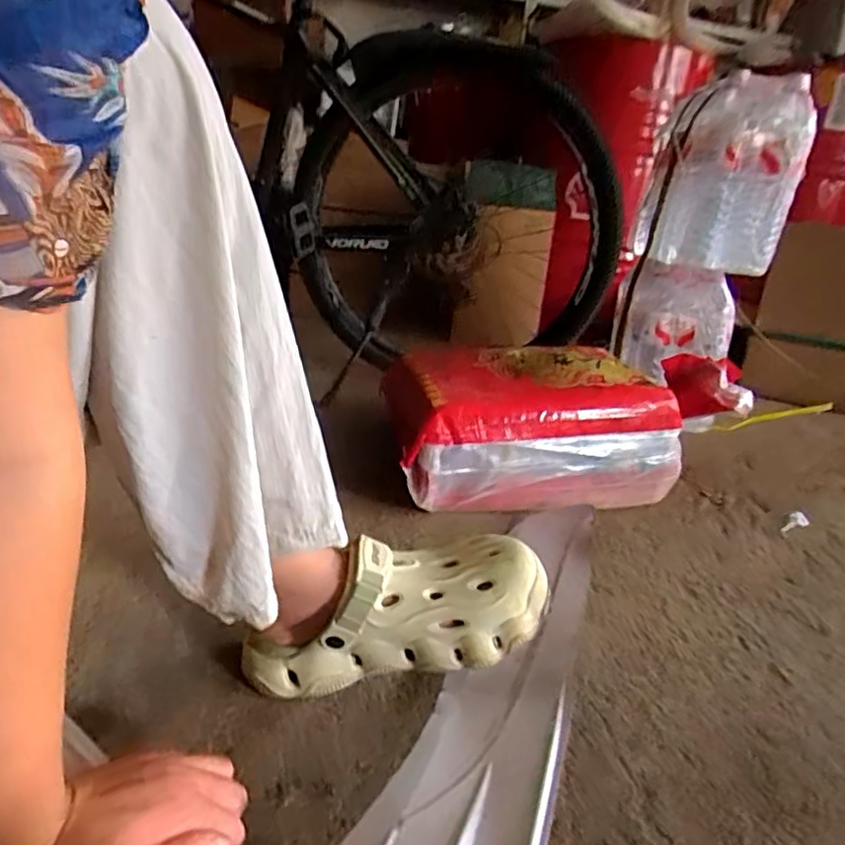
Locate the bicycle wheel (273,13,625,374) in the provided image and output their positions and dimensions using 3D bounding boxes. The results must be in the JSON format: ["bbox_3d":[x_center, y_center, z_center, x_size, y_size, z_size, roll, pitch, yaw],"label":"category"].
[{"bbox_3d":[0.056,-0.387,1.208,0.636,0.532,0.102,7,19,7],"label":"bicycle wheel"}]

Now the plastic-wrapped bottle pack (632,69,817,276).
[{"bbox_3d":[0.548,-0.455,1.168,0.241,0.309,0.216,9,19,15],"label":"plastic-wrapped bottle pack"}]

